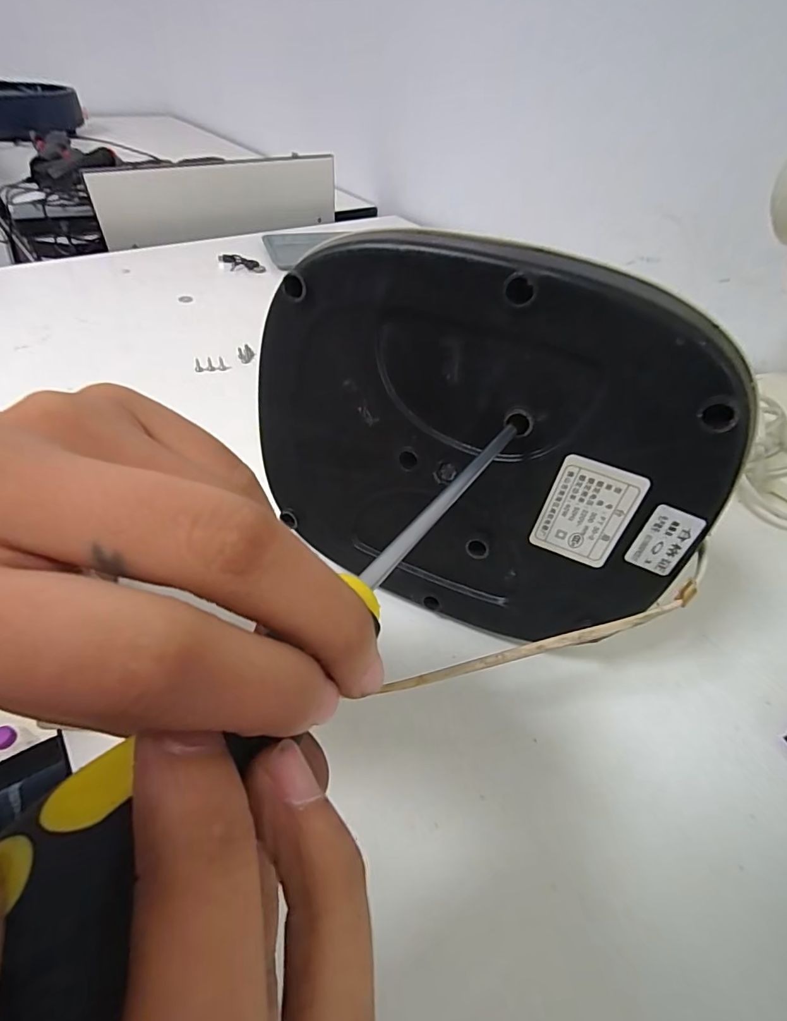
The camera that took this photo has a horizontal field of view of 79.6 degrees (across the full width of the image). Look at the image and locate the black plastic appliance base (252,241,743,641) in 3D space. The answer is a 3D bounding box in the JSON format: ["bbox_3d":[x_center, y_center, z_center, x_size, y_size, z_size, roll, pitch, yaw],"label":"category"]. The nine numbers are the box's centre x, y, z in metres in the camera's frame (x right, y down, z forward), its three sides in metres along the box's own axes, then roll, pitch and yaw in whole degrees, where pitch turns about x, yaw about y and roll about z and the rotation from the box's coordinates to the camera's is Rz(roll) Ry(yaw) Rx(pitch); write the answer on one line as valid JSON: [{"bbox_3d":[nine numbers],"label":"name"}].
[{"bbox_3d":[0.030,-0.022,0.222,0.209,0.170,0.050,25,50,18],"label":"black plastic appliance base"}]

